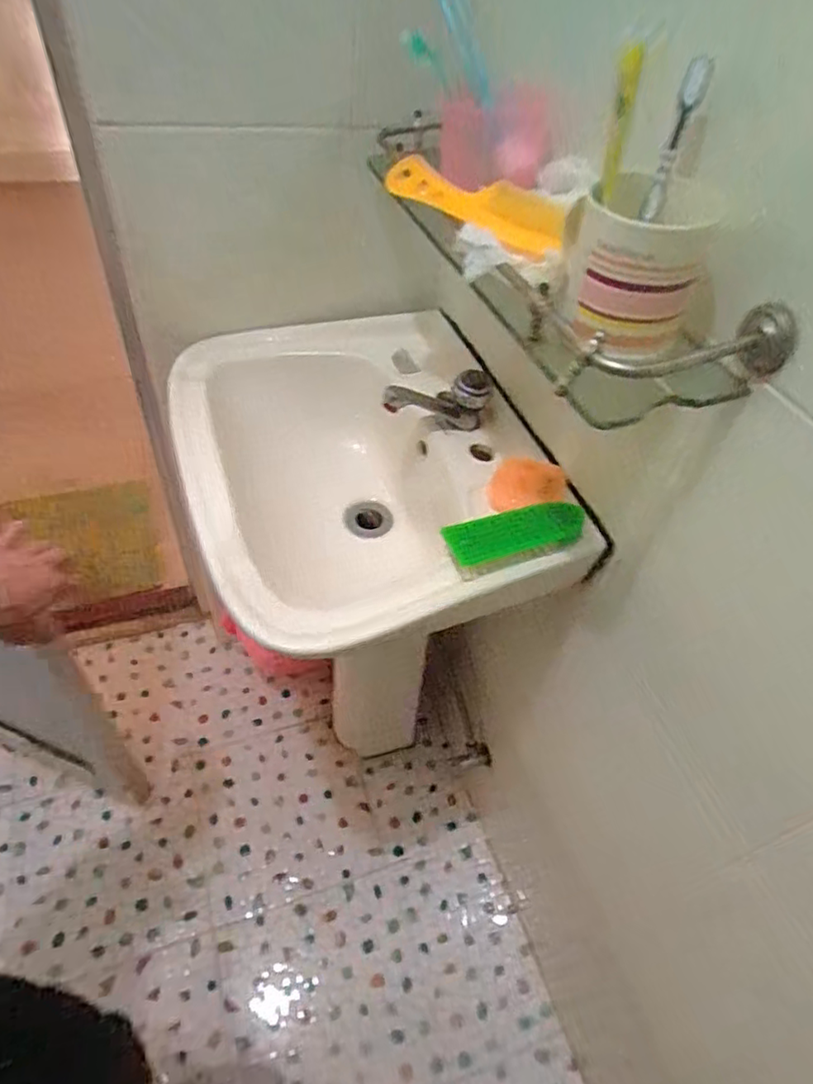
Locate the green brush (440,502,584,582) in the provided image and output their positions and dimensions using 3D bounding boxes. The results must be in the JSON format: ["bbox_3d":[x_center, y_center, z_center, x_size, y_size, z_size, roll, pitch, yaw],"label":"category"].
[{"bbox_3d":[0.105,-0.006,0.577,0.129,0.030,0.063,-10,51,-14],"label":"green brush"}]

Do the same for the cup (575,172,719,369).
[{"bbox_3d":[0.154,-0.176,0.393,0.083,0.091,0.069,-17,53,-20],"label":"cup"}]

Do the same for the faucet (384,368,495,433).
[{"bbox_3d":[0.033,-0.149,0.684,0.126,0.074,0.042,-15,52,-18],"label":"faucet"}]

